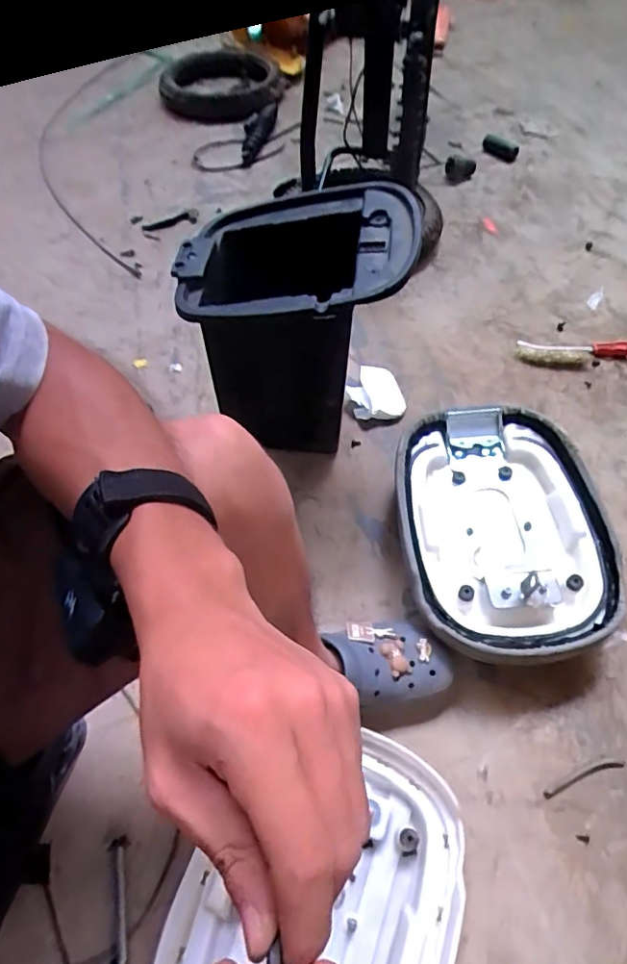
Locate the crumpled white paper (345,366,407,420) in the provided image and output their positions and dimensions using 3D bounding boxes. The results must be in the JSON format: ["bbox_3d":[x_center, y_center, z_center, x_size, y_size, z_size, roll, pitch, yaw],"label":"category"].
[{"bbox_3d":[0.102,-0.151,0.958,0.089,0.034,0.110,-10,55,-4],"label":"crumpled white paper"}]

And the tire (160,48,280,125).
[{"bbox_3d":[-0.248,-1.038,1.465,0.294,0.061,0.365,-18,56,-9],"label":"tire"}]

